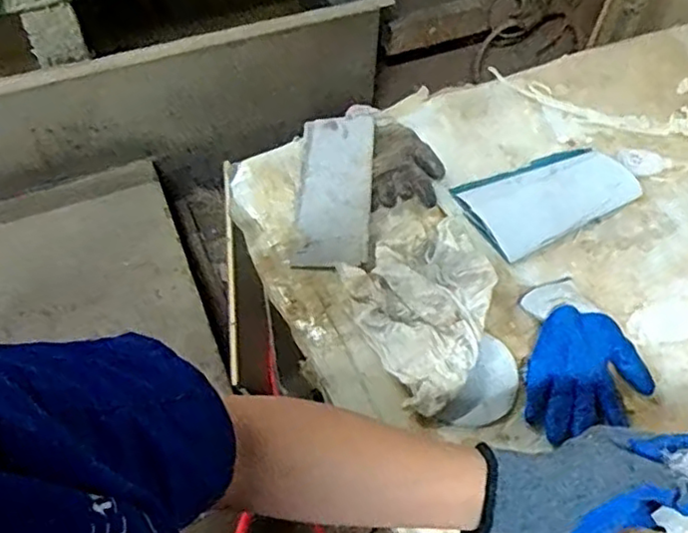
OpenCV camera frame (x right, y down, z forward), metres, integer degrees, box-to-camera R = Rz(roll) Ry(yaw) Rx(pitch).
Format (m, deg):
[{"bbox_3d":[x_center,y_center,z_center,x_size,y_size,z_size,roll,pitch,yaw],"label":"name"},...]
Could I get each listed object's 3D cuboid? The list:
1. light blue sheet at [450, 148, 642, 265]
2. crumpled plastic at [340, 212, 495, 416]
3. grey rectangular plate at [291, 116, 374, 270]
[{"bbox_3d":[0.271,-0.093,0.855,0.239,0.023,0.125,-21,60,-17],"label":"light blue sheet"},{"bbox_3d":[0.100,0.048,0.729,0.162,0.057,0.198,-17,59,-15],"label":"crumpled plastic"},{"bbox_3d":[-0.013,-0.099,0.851,0.093,0.013,0.232,-3,60,11],"label":"grey rectangular plate"}]

